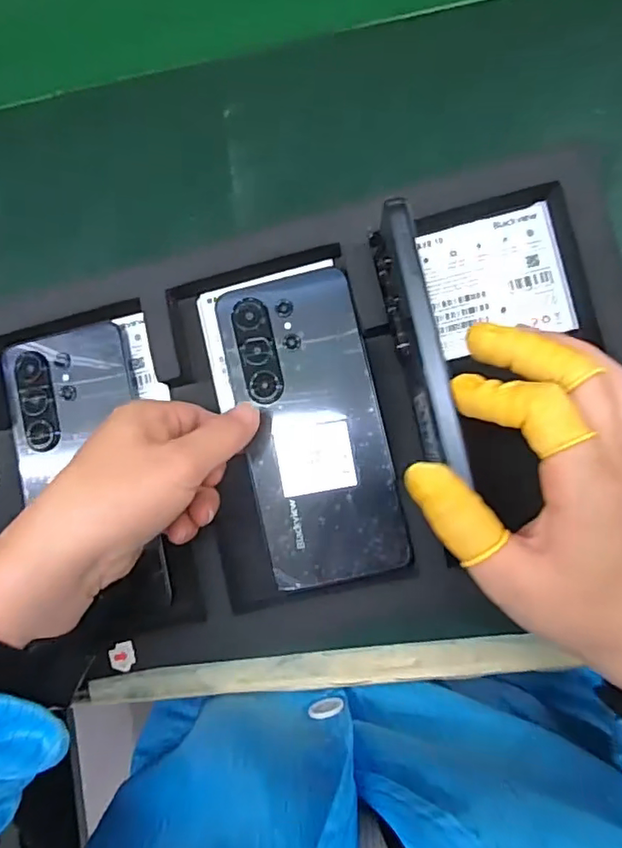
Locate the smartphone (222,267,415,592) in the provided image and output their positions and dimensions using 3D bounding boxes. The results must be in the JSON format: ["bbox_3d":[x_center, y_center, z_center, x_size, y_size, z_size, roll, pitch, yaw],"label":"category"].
[{"bbox_3d":[0.001,0.001,0.305,0.075,0.007,0.167,-13,85,6],"label":"smartphone"}]

